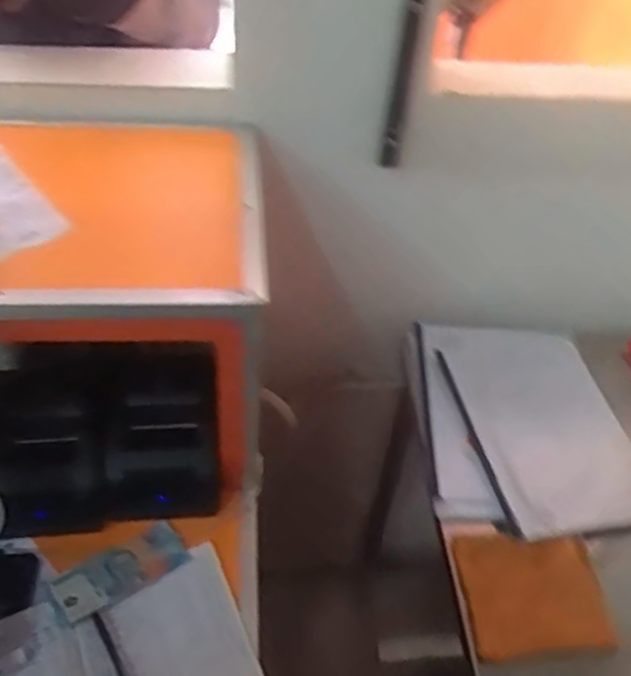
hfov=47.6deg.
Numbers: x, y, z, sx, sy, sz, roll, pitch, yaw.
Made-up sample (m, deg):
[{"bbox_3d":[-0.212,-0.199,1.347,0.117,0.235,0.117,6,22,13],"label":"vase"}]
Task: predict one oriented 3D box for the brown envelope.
[{"bbox_3d":[0.242,0.275,0.796,0.158,0.010,0.139,-4,47,-10],"label":"brown envelope"}]

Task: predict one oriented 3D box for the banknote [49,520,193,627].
[{"bbox_3d":[-0.210,0.253,0.776,0.137,0.008,0.061,-25,51,-27],"label":"banknote"}]

